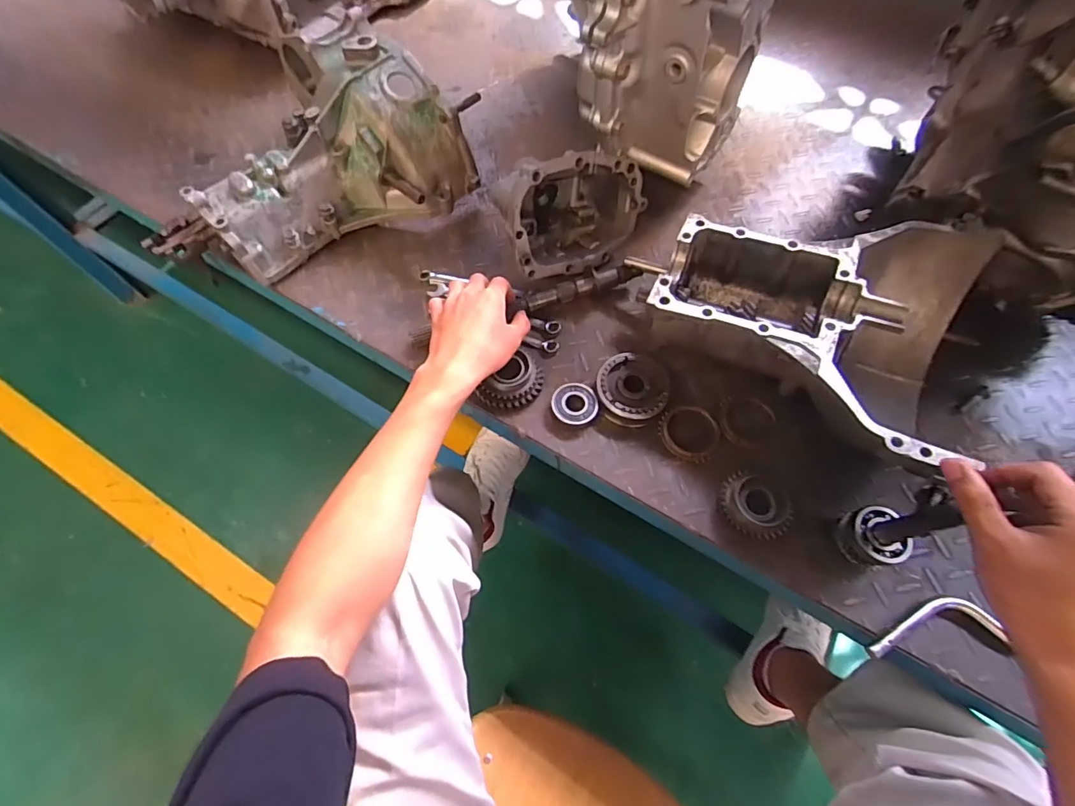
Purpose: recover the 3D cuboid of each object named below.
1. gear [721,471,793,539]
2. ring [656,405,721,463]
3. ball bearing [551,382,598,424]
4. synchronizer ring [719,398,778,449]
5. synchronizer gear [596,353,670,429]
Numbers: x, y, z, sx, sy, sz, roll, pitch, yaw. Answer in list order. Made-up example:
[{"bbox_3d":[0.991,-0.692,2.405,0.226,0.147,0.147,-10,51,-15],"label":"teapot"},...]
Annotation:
[{"bbox_3d":[0.212,0.098,0.485,0.064,0.019,0.058,17,65,6],"label":"gear"},{"bbox_3d":[0.160,0.030,0.532,0.064,0.013,0.063,1,65,-1],"label":"ring"},{"bbox_3d":[0.039,0.002,0.537,0.047,0.014,0.046,1,65,-1],"label":"ball bearing"},{"bbox_3d":[0.223,0.020,0.534,0.057,0.013,0.057,1,65,-1],"label":"synchronizer ring"},{"bbox_3d":[0.101,-0.016,0.541,0.073,0.030,0.077,1,65,-1],"label":"synchronizer gear"}]

